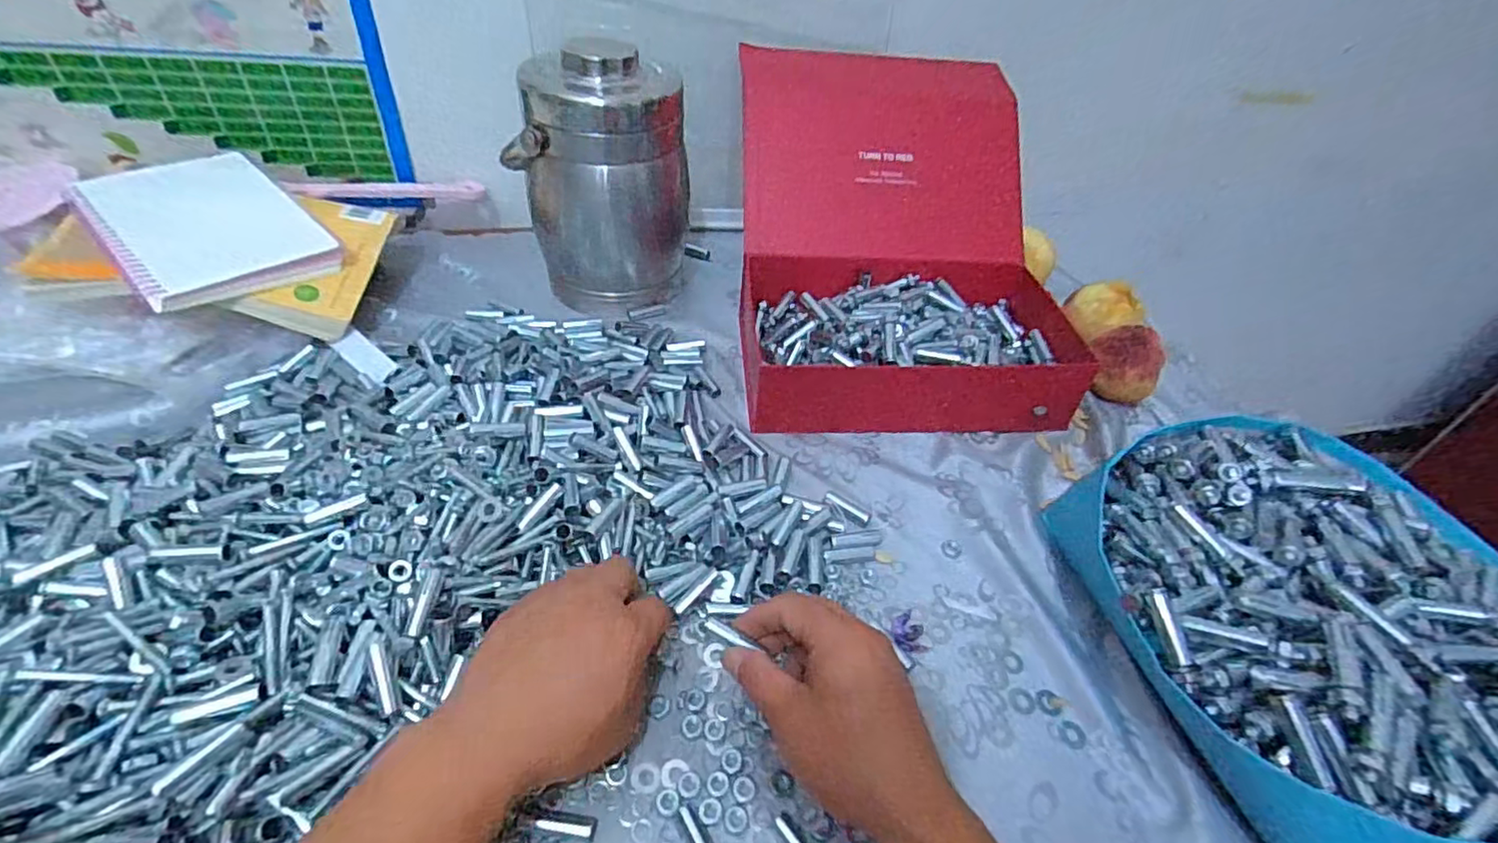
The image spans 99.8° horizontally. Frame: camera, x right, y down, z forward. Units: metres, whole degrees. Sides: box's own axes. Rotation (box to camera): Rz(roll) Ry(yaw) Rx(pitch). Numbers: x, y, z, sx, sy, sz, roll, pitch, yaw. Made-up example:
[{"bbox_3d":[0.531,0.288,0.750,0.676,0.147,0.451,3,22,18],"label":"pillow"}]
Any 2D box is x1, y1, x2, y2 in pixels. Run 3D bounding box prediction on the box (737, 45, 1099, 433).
[{"bbox_3d":[0.147,-0.183,0.621,0.294,0.193,0.345,-1,45,-7],"label":"box"}]

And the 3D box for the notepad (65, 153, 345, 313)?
[{"bbox_3d":[-0.502,-0.183,0.582,0.201,0.022,0.146,40,53,19],"label":"notepad"}]

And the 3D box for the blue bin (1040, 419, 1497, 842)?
[{"bbox_3d":[0.352,0.130,0.398,0.265,0.105,0.276,-4,45,-11],"label":"blue bin"}]

